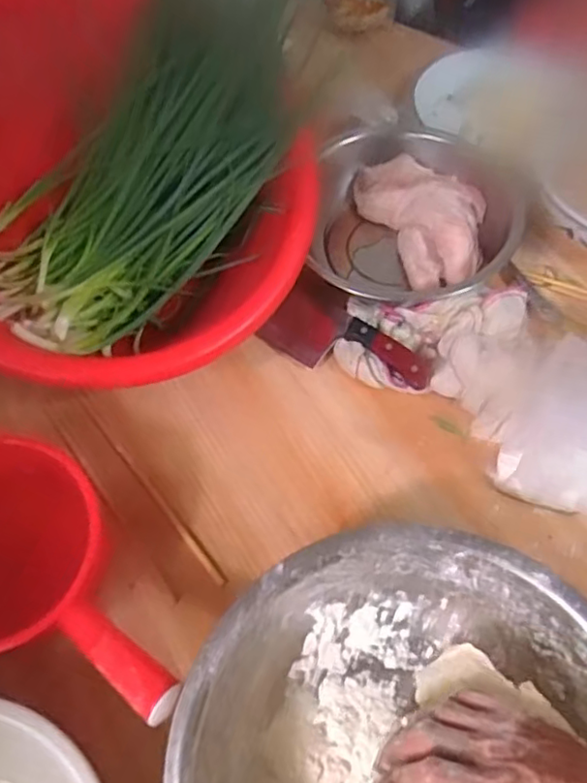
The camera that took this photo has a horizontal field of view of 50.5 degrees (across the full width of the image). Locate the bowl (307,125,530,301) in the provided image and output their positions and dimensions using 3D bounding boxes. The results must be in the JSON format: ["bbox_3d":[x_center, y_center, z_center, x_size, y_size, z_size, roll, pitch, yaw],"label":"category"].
[{"bbox_3d":[0.151,-0.209,0.766,0.244,0.080,0.260,5,63,1],"label":"bowl"}]

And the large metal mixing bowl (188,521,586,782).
[{"bbox_3d":[0.092,0.300,0.488,0.350,0.115,0.352,1,63,-1],"label":"large metal mixing bowl"}]

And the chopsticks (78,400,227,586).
[{"bbox_3d":[-0.153,0.096,0.647,0.012,0.004,0.260,-38,70,-18],"label":"chopsticks"}]

